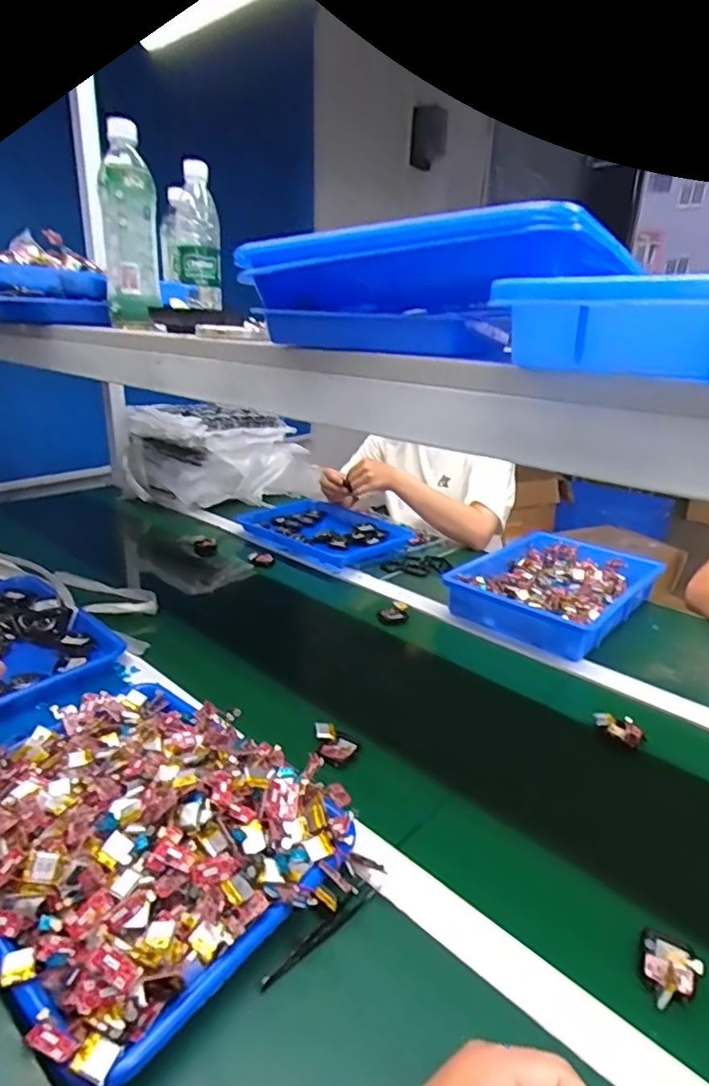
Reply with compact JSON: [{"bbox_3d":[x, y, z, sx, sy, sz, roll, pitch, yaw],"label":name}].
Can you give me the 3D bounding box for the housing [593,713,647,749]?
[{"bbox_3d":[0.311,0.216,0.677,0.029,0.018,0.055,-17,27,-39],"label":"housing"}]

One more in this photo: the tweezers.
[{"bbox_3d":[-0.025,0.298,0.444,0.110,0.010,0.012,-17,28,-39],"label":"tweezers"}]

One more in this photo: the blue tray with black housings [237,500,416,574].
[{"bbox_3d":[-0.060,-0.025,1.250,0.353,0.044,0.242,20,28,41],"label":"blue tray with black housings"}]

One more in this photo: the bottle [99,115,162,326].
[{"bbox_3d":[-0.268,-0.376,0.685,0.058,0.213,0.073,-6,22,-18],"label":"bottle"}]

